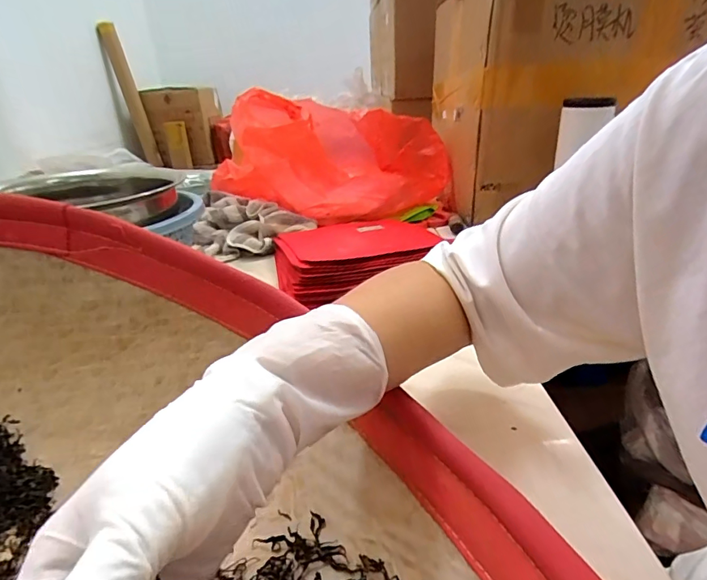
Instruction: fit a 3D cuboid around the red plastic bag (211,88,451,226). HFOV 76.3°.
[{"bbox_3d":[-0.031,-0.261,0.867,0.342,0.175,0.275,-23,31,-36],"label":"red plastic bag"}]

